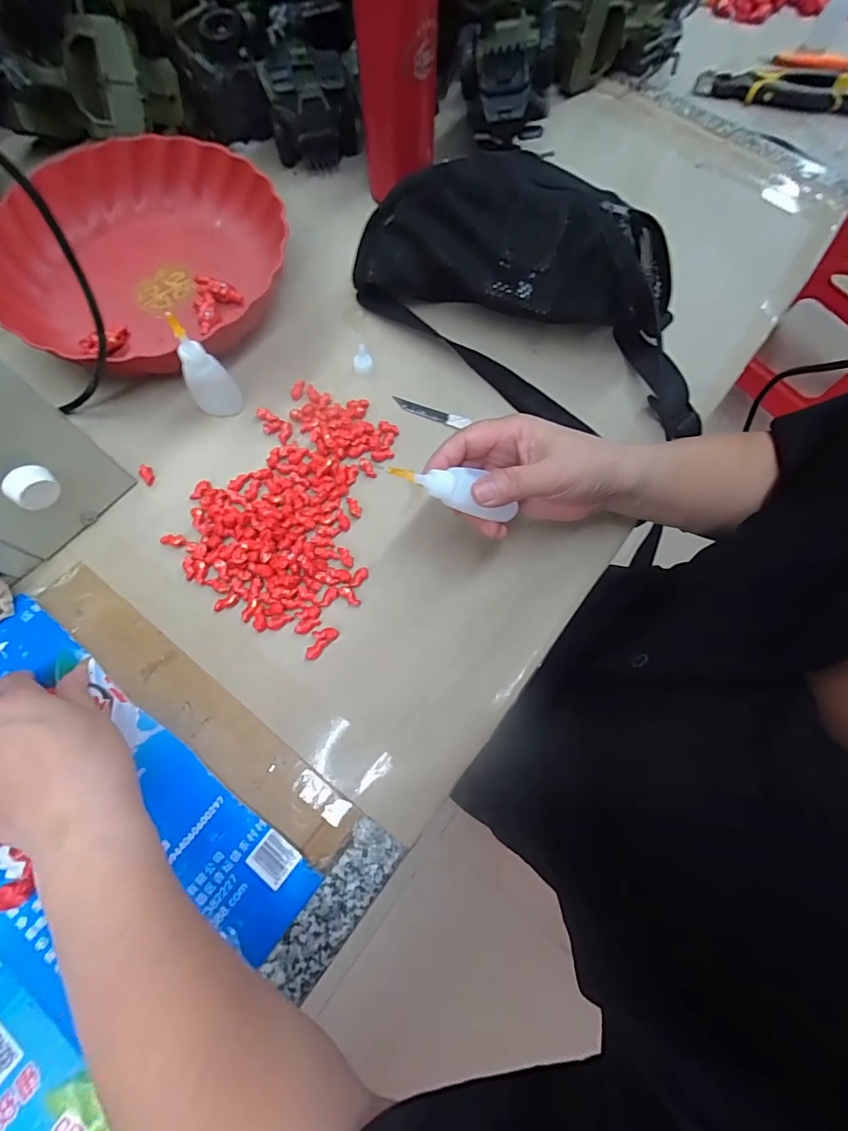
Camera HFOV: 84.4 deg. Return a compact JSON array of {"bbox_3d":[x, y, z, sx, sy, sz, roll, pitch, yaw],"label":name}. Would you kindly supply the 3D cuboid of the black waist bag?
[{"bbox_3d":[0.083,-0.213,0.373,0.294,0.101,0.137,21,73,5],"label":"black waist bag"}]

